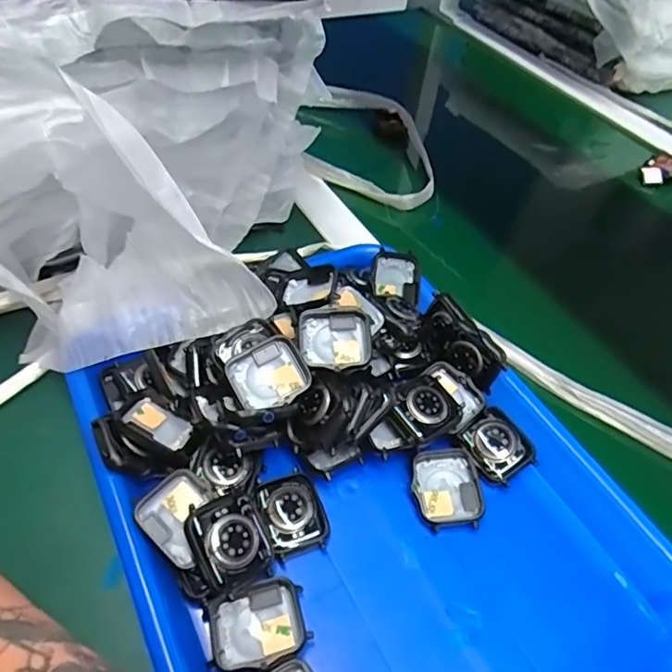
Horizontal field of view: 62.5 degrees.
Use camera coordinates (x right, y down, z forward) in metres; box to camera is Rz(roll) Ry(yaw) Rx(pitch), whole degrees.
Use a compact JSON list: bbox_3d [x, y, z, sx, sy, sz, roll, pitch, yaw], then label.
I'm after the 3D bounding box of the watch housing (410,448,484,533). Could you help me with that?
[{"bbox_3d":[0.063,0.089,0.321,0.037,0.012,0.043,-2,51,-8],"label":"watch housing"}]

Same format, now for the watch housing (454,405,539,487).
[{"bbox_3d":[0.098,0.066,0.334,0.038,0.006,0.039,-30,69,-12],"label":"watch housing"}]

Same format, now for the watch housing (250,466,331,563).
[{"bbox_3d":[-0.025,0.097,0.305,0.034,0.010,0.044,-18,54,-20],"label":"watch housing"}]

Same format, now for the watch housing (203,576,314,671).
[{"bbox_3d":[-0.038,0.140,0.269,0.046,0.008,0.036,-10,52,-15],"label":"watch housing"}]

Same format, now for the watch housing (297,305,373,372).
[{"bbox_3d":[-0.001,0.001,0.334,0.042,0.010,0.039,-4,77,-6],"label":"watch housing"}]

